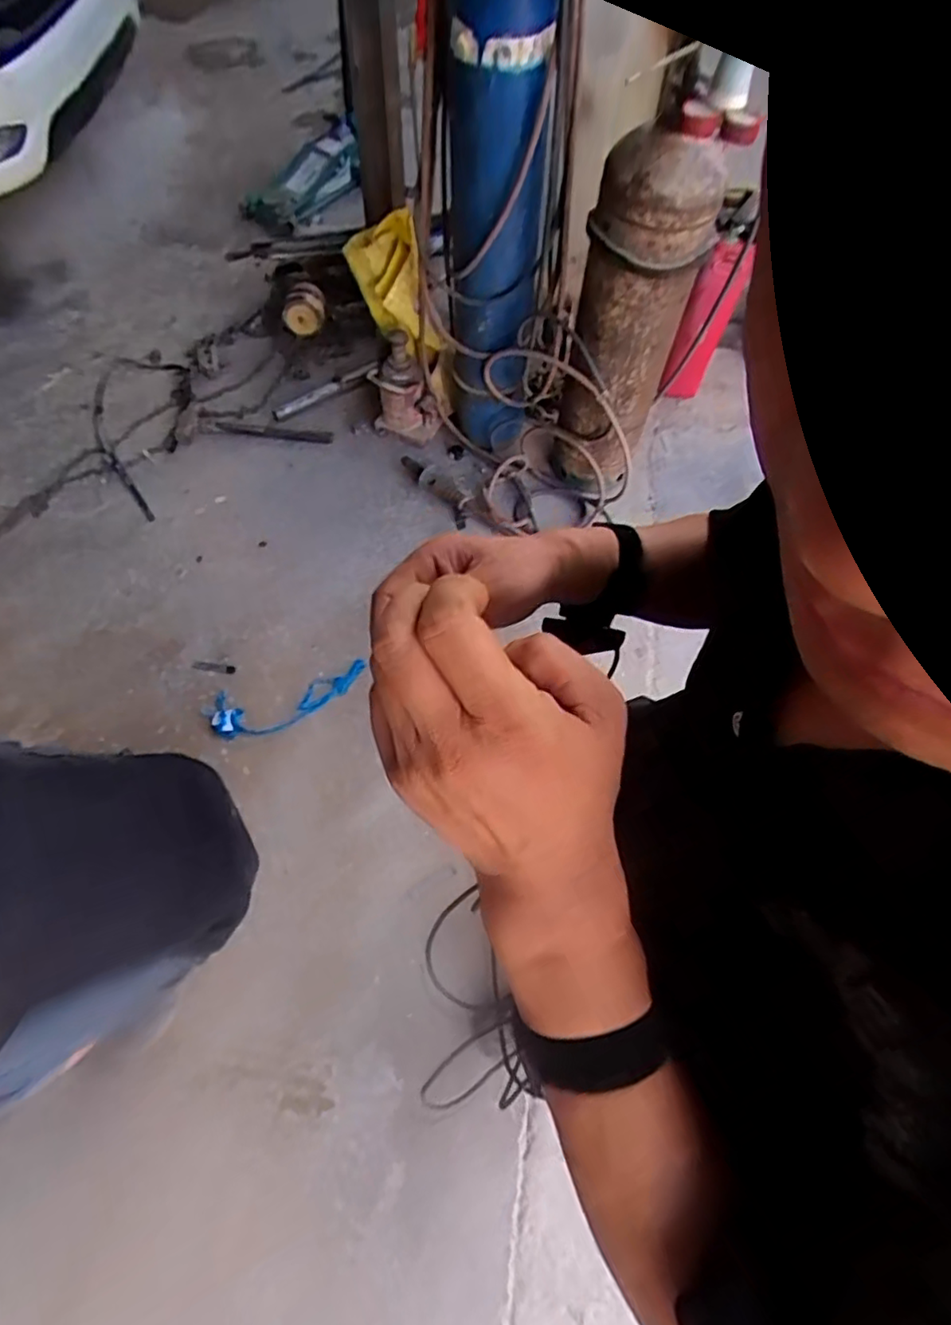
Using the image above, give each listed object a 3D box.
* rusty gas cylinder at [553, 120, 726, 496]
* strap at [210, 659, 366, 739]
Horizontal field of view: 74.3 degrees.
[{"bbox_3d":[0.364,-0.809,1.566,0.252,0.828,0.207,14,64,6],"label":"rusty gas cylinder"},{"bbox_3d":[-0.471,0.098,1.603,0.393,0.033,0.143,-12,64,-10],"label":"strap"}]

